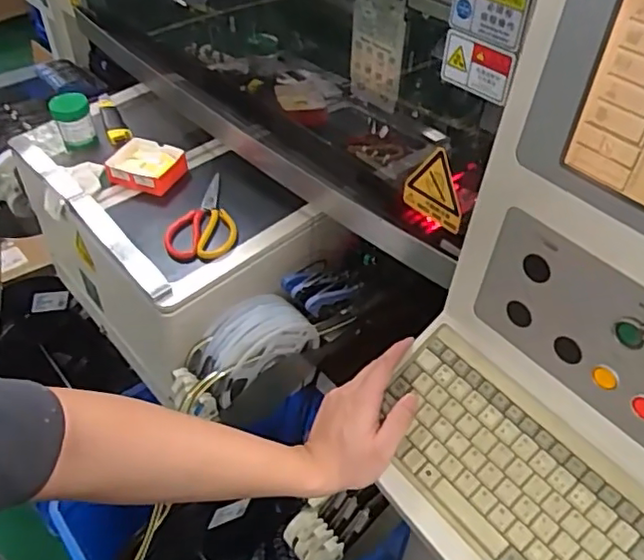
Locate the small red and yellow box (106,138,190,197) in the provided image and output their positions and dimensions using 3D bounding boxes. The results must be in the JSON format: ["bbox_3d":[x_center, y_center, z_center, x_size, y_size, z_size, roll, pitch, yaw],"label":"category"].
[{"bbox_3d":[-0.282,-0.184,0.986,0.113,0.034,0.086,17,46,15],"label":"small red and yellow box"}]

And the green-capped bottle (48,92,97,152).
[{"bbox_3d":[-0.434,-0.277,1.059,0.065,0.080,0.057,-15,47,-17],"label":"green-capped bottle"}]

